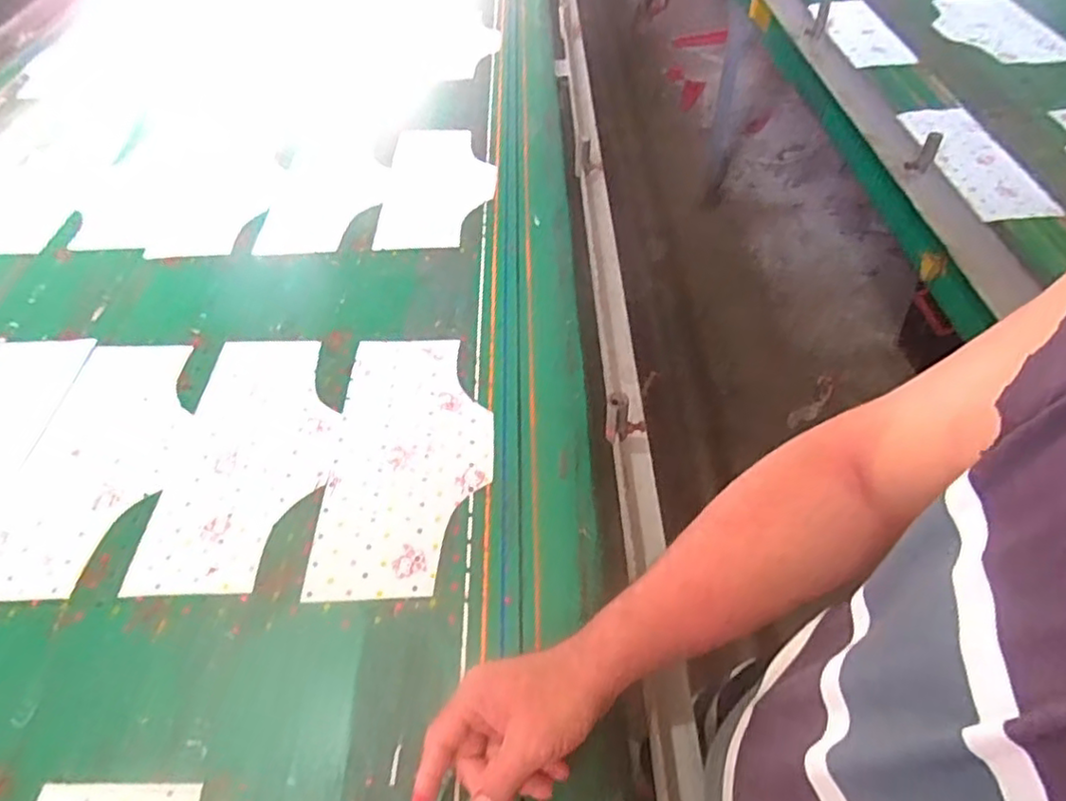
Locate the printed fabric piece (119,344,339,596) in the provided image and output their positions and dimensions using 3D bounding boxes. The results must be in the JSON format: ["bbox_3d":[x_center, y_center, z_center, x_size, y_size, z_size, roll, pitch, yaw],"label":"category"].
[{"bbox_3d":[-0.298,0.051,0.691,0.164,0.009,0.320,-2,50,0],"label":"printed fabric piece"}]

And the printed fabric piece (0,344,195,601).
[{"bbox_3d":[-0.466,0.057,0.698,0.165,0.008,0.323,-3,49,3],"label":"printed fabric piece"}]

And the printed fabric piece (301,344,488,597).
[{"bbox_3d":[-0.128,0.053,0.680,0.163,0.009,0.319,-2,50,1],"label":"printed fabric piece"}]

